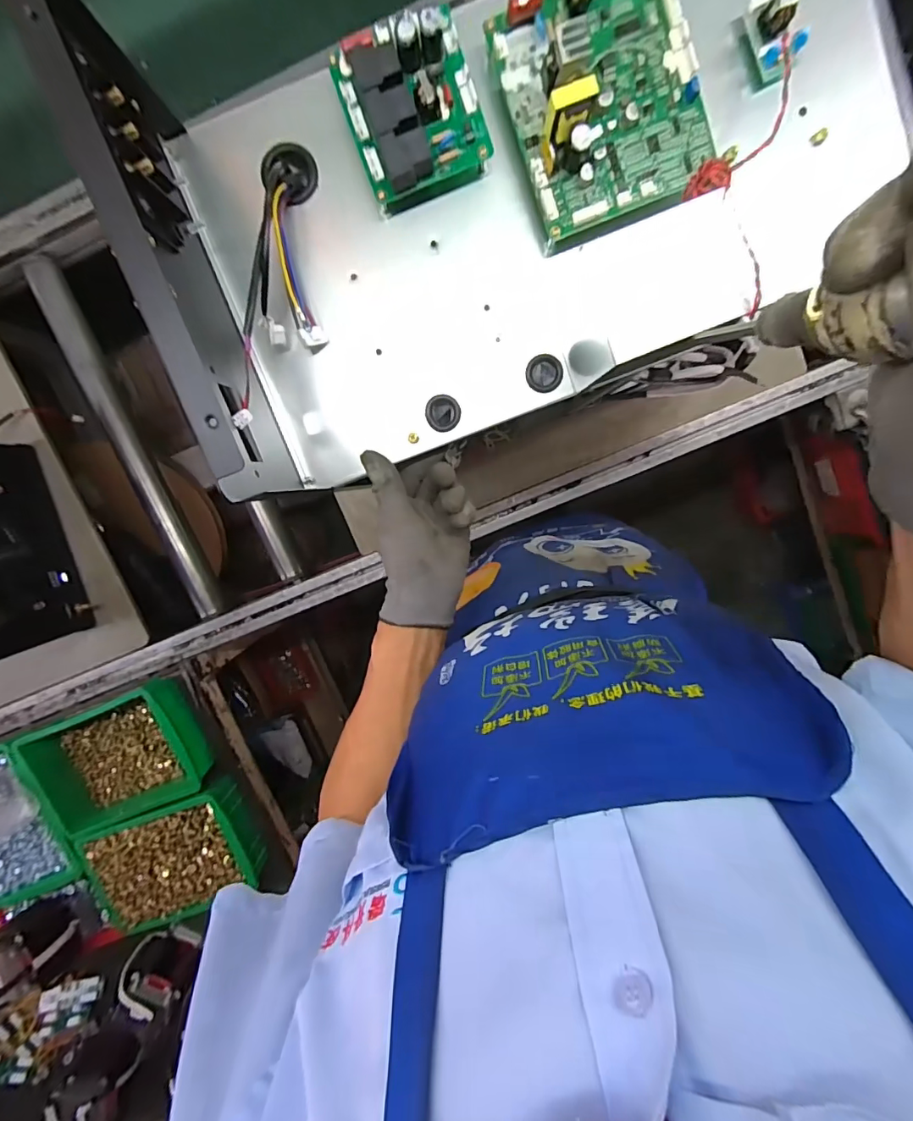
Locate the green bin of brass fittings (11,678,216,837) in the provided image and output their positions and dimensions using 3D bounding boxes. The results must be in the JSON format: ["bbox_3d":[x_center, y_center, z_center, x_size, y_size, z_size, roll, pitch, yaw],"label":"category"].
[{"bbox_3d":[-0.520,0.306,0.767,0.250,0.084,0.183,-23,95,8],"label":"green bin of brass fittings"}]

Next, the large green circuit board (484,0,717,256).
[{"bbox_3d":[0.103,-0.319,0.331,0.127,0.042,0.151,-18,96,8],"label":"large green circuit board"}]

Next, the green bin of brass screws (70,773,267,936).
[{"bbox_3d":[-0.446,0.467,0.764,0.247,0.074,0.178,-24,95,8],"label":"green bin of brass screws"}]

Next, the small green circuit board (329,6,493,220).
[{"bbox_3d":[-0.031,-0.319,0.347,0.090,0.044,0.103,-18,96,8],"label":"small green circuit board"}]

